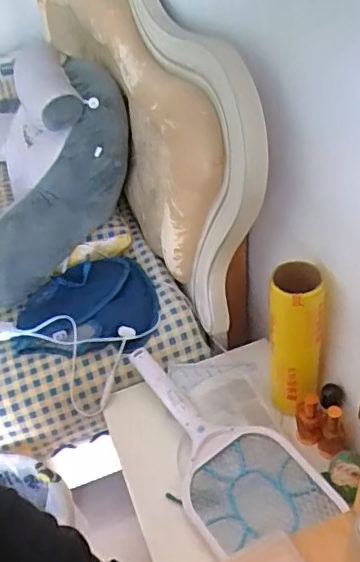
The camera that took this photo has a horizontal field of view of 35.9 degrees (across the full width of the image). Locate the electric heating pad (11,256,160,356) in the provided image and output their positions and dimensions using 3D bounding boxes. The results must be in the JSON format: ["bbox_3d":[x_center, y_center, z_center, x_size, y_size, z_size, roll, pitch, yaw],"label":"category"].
[{"bbox_3d":[-0.203,0.053,1.227,0.308,0.077,0.255,-4,41,4],"label":"electric heating pad"}]

